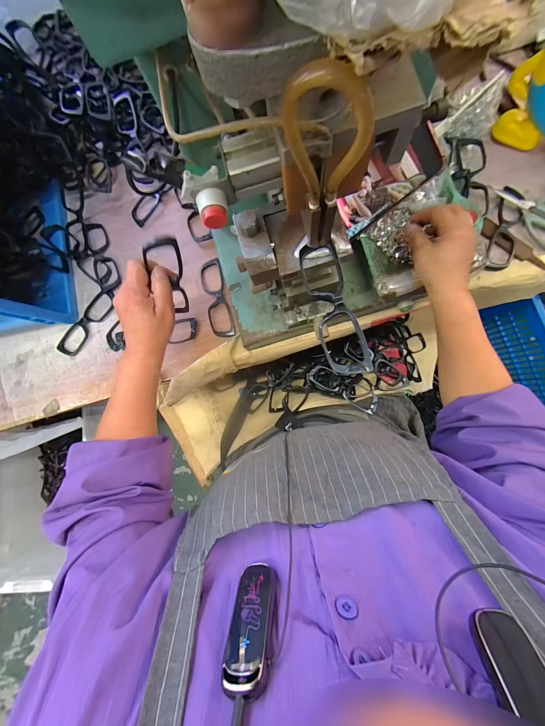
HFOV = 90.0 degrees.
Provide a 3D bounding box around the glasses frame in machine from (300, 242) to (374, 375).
[{"bbox_3d":[0.058,-0.054,0.260,0.038,0.016,0.134,-15,83,3],"label":"glasses frame in machine"}]

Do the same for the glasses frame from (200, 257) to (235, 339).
[{"bbox_3d":[-0.096,-0.114,0.470,0.045,0.019,0.143,-14,85,15],"label":"glasses frame"}]

